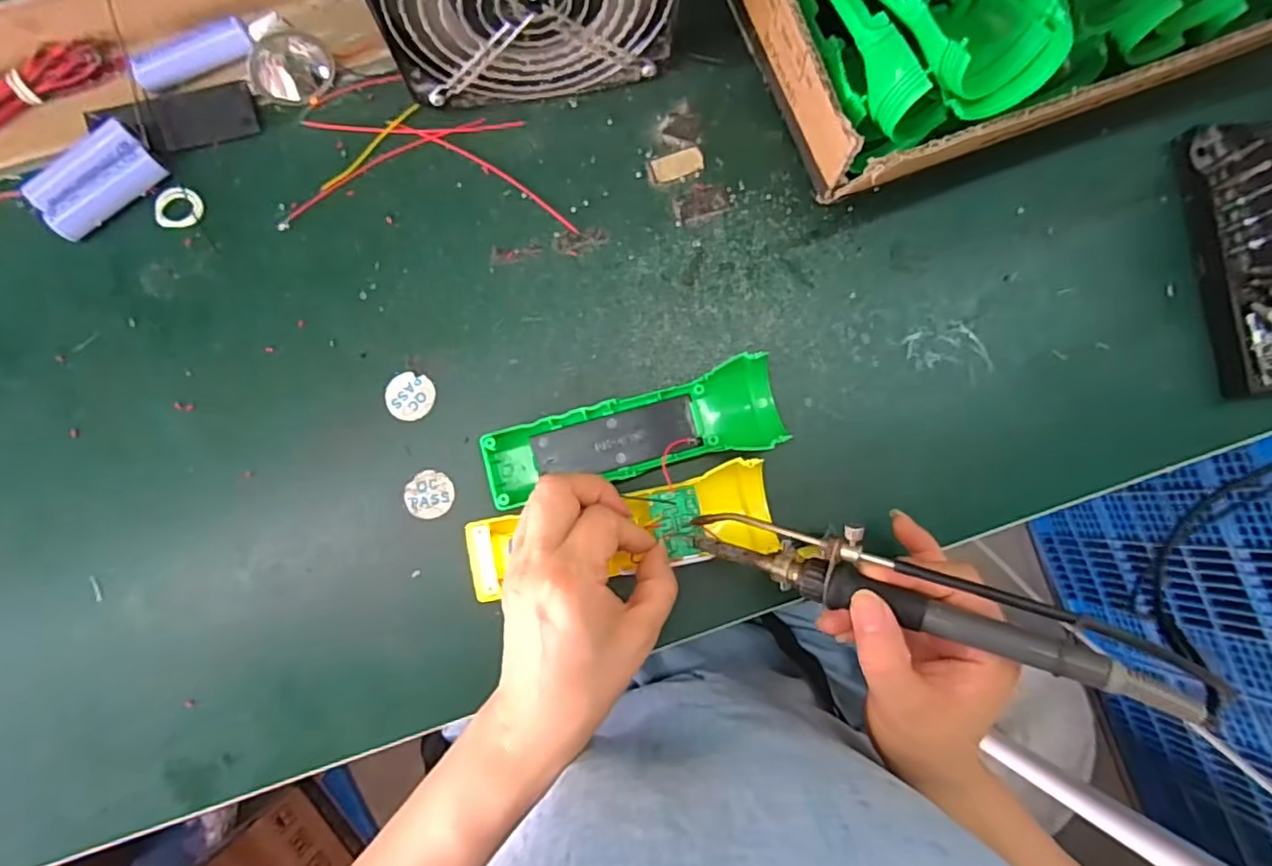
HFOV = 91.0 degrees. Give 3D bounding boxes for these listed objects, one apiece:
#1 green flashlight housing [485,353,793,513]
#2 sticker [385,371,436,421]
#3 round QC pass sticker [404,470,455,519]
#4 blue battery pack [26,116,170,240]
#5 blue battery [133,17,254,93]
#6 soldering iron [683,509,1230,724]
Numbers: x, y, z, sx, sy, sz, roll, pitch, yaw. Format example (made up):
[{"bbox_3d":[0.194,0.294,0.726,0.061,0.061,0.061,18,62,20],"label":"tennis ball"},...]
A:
[{"bbox_3d":[0.000,0.003,0.345,0.162,0.025,0.048,-17,86,-3],"label":"green flashlight housing"},{"bbox_3d":[-0.128,-0.021,0.354,0.026,0.004,0.026,0,85,-1],"label":"sticker"},{"bbox_3d":[-0.115,0.034,0.350,0.026,0.004,0.026,1,82,-7],"label":"round QC pass sticker"},{"bbox_3d":[-0.301,-0.141,0.349,0.066,0.017,0.035,-38,87,-4],"label":"blue battery pack"},{"bbox_3d":[-0.247,-0.211,0.351,0.062,0.019,0.014,-31,86,-4],"label":"blue battery"},{"bbox_3d":[0.121,0.069,0.266,0.201,0.019,0.030,15,84,27],"label":"soldering iron"}]

